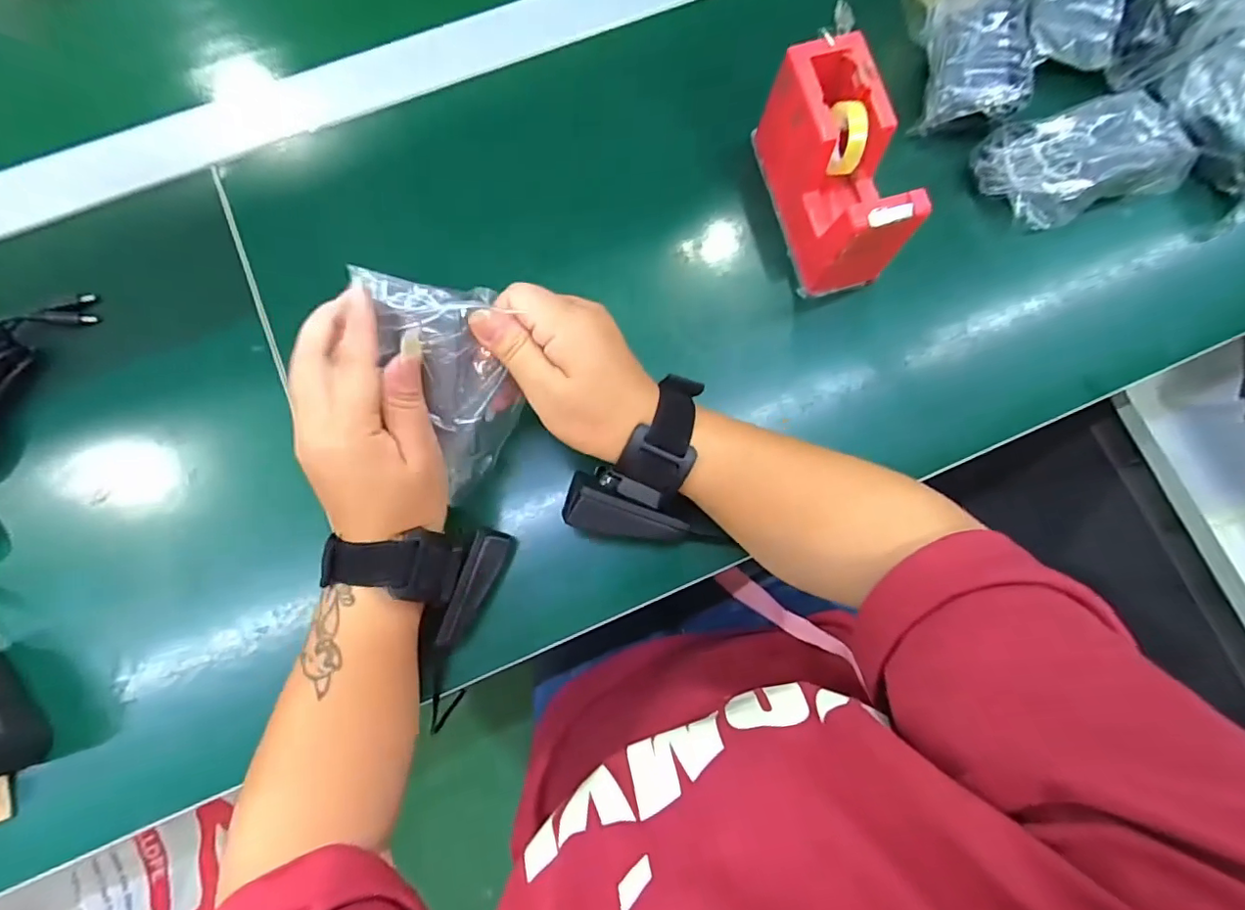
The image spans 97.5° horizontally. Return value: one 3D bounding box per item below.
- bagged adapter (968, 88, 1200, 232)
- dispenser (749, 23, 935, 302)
[{"bbox_3d":[0.326,-0.211,0.383,0.135,0.032,0.077,-23,77,-6],"label":"bagged adapter"},{"bbox_3d":[0.134,-0.183,0.351,0.055,0.079,0.125,-13,76,-3],"label":"dispenser"}]

